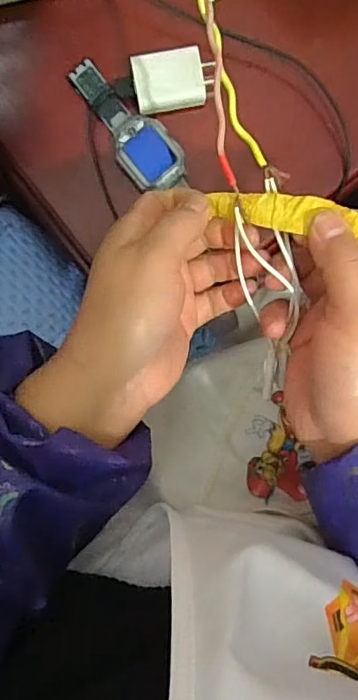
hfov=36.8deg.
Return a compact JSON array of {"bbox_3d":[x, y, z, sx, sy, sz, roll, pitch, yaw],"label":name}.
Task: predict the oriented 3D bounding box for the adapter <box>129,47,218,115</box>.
[{"bbox_3d":[-0.005,-0.208,0.419,0.059,0.022,0.040,-11,98,-3],"label":"adapter"}]

